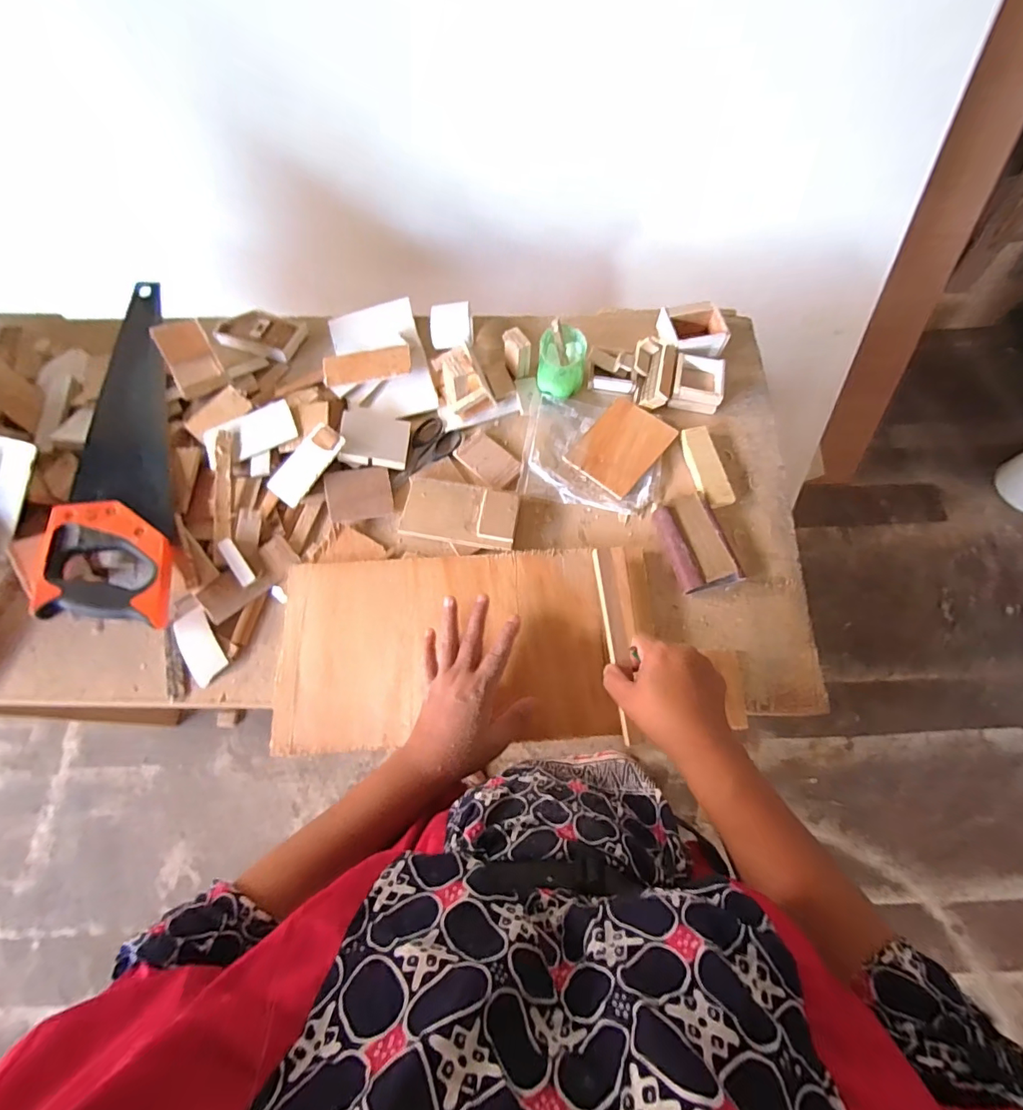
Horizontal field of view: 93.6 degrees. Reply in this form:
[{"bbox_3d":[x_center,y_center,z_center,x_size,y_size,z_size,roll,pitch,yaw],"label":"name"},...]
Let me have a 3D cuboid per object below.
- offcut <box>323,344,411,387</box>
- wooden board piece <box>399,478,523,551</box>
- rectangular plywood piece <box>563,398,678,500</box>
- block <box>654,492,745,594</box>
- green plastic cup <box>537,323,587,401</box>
[{"bbox_3d":[-0.182,-0.239,0.607,0.109,0.018,0.039,-10,68,-5],"label":"offcut"},{"bbox_3d":[-0.056,-0.047,0.534,0.124,0.010,0.069,9,74,8],"label":"wooden board piece"},{"bbox_3d":[0.130,-0.129,0.573,0.085,0.004,0.111,39,81,12],"label":"rectangular plywood piece"},{"bbox_3d":[0.202,-0.013,0.529,0.067,0.024,0.102,-16,69,-4],"label":"block"},{"bbox_3d":[0.061,-0.232,0.578,0.056,0.061,0.057,-1,69,2],"label":"green plastic cup"}]

